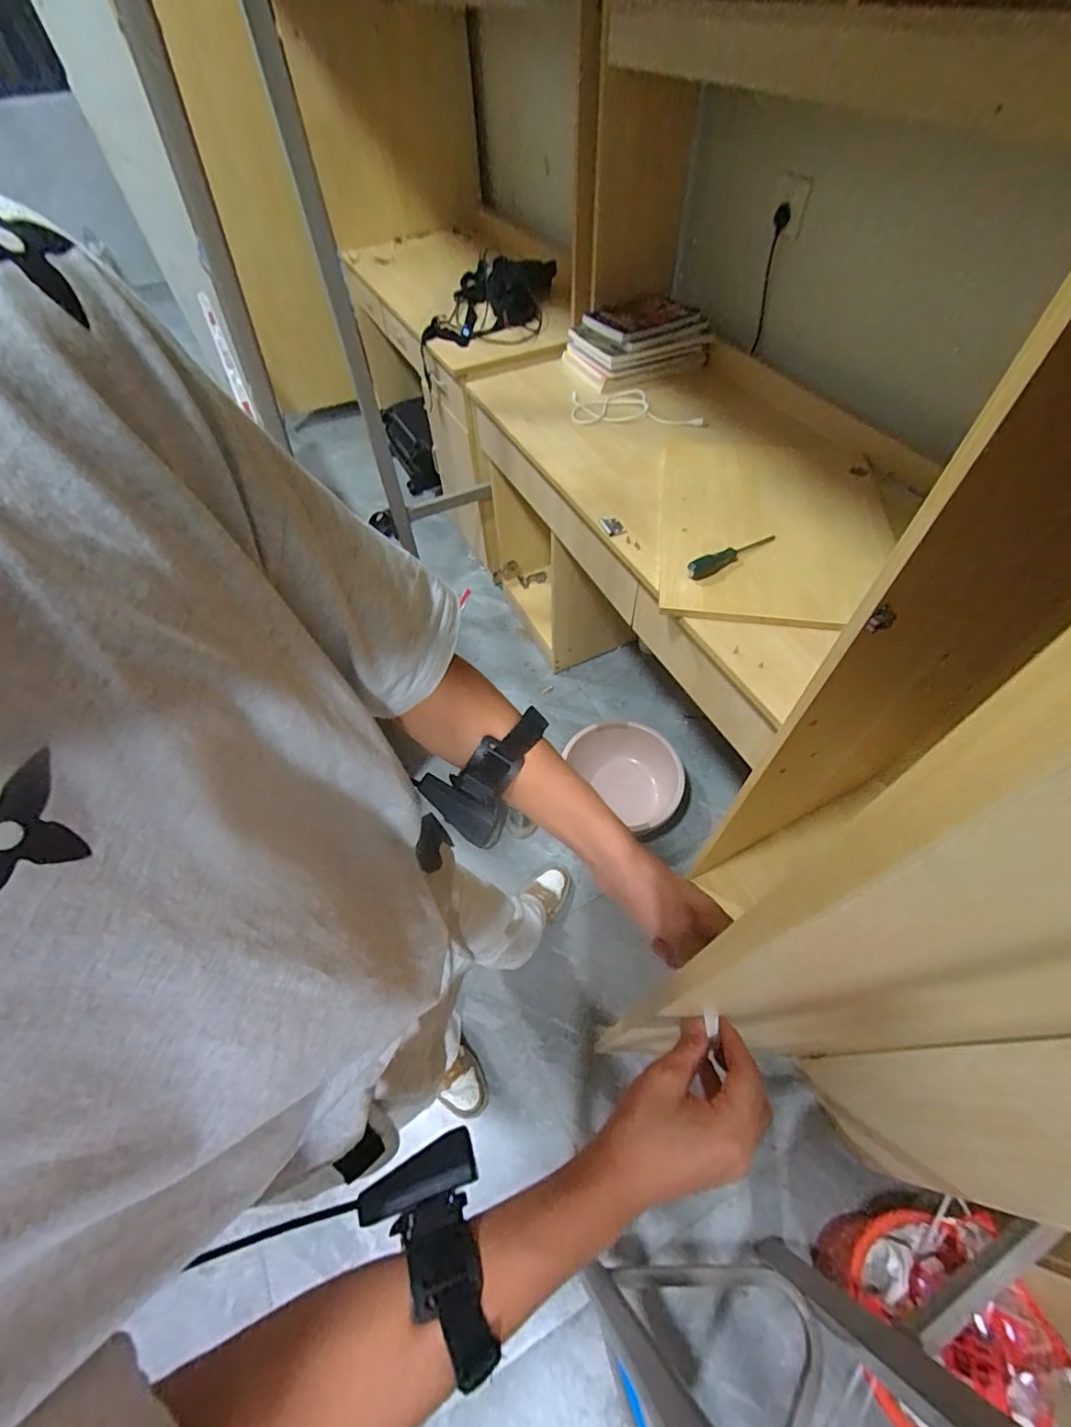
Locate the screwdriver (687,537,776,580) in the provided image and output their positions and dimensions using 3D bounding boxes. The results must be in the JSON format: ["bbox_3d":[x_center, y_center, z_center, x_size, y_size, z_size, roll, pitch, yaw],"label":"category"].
[{"bbox_3d":[0.335,-0.268,0.885,0.186,0.026,0.030,-27,58,-15],"label":"screwdriver"}]

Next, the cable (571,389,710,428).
[{"bbox_3d":[0.236,-0.710,1.207,0.304,0.024,0.131,4,56,6],"label":"cable"}]

